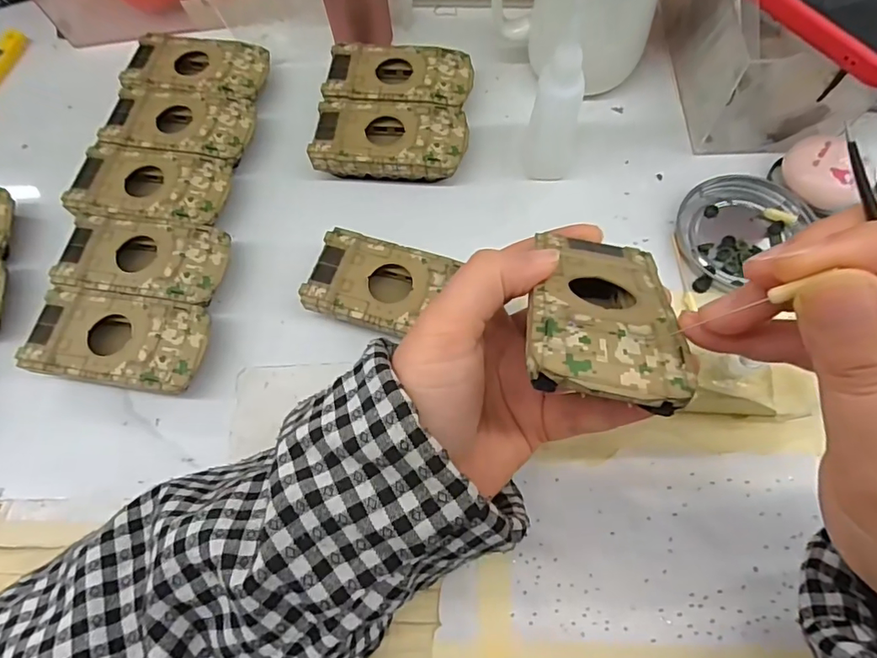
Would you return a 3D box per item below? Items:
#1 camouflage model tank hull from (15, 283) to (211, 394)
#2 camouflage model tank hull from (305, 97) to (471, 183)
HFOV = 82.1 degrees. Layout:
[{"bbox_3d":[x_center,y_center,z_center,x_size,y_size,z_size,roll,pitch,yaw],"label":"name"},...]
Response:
[{"bbox_3d":[-0.175,0.008,0.284,0.093,0.025,0.051,8,69,6],"label":"camouflage model tank hull"},{"bbox_3d":[-0.030,-0.119,0.330,0.095,0.028,0.053,4,68,5],"label":"camouflage model tank hull"}]

